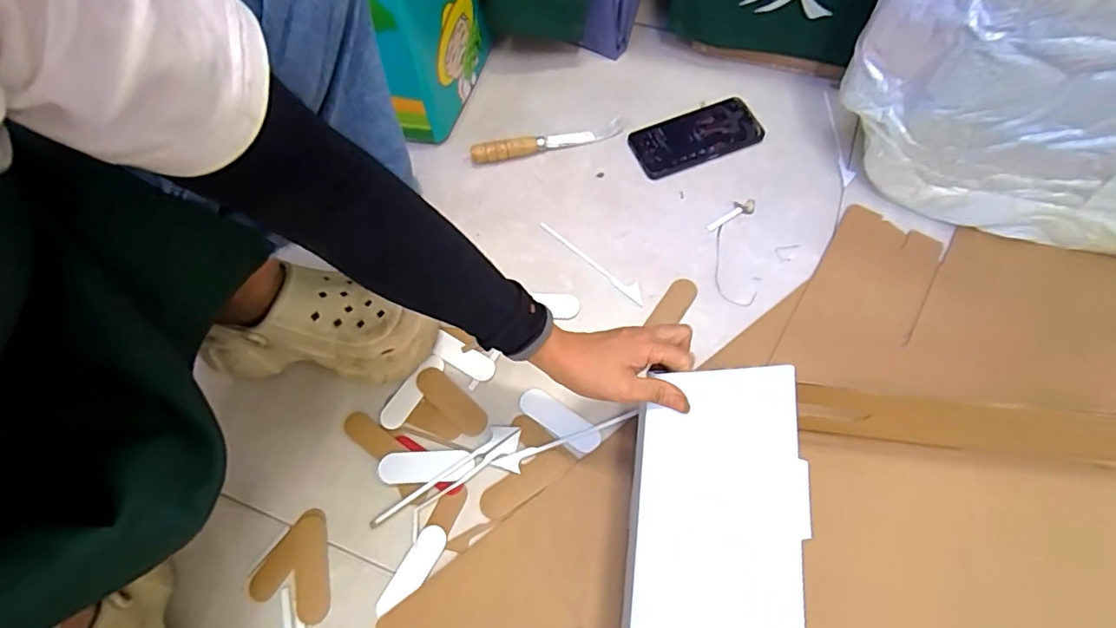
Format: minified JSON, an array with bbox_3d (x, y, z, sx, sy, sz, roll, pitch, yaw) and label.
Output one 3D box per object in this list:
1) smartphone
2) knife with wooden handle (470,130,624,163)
[{"bbox_3d":[0.177,-0.228,0.702,0.162,0.015,0.076,-20,65,-6],"label":"smartphone"},{"bbox_3d":[-0.017,-0.226,0.708,0.192,0.024,0.022,-14,65,-3],"label":"knife with wooden handle"}]

